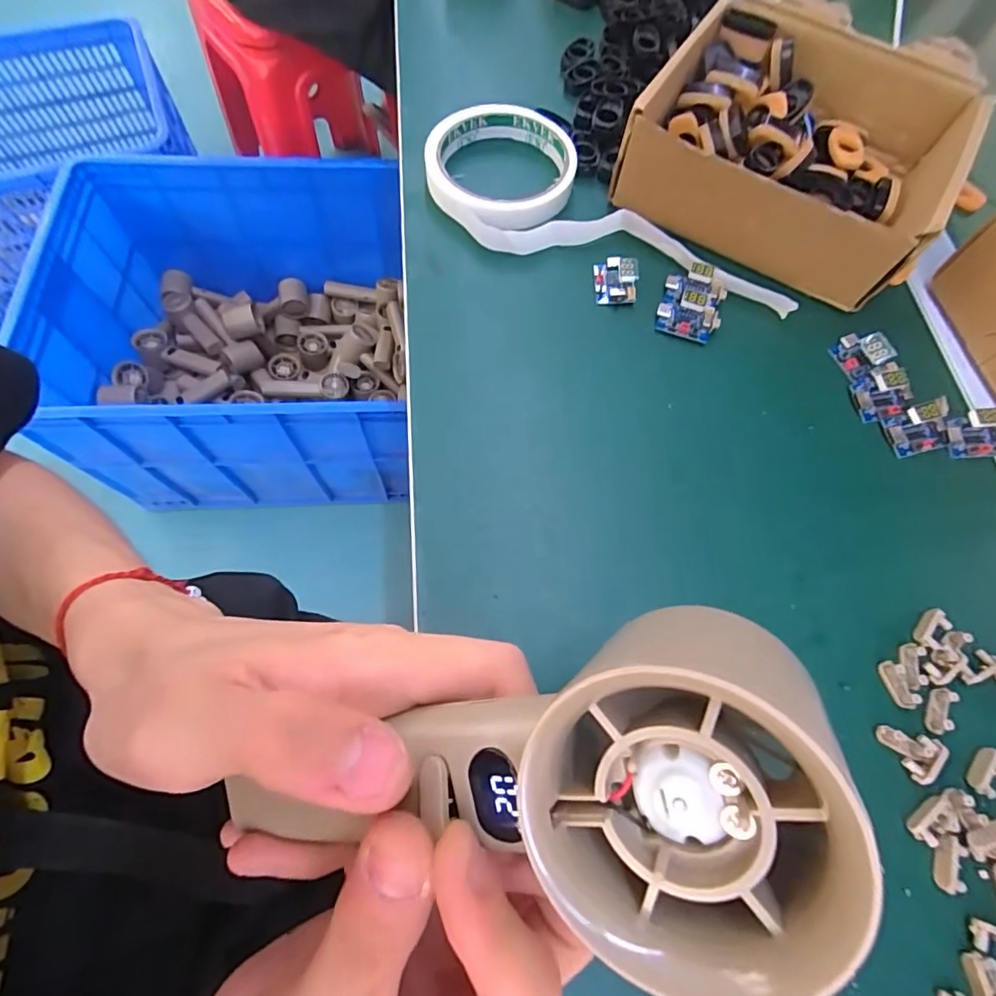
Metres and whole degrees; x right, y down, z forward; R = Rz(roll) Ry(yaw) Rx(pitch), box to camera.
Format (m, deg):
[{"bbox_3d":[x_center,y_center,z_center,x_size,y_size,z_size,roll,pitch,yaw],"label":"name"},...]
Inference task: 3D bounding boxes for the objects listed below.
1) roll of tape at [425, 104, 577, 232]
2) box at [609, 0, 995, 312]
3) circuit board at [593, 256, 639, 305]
[{"bbox_3d":[0.002,-0.202,0.322,0.088,0.019,0.095,1,68,-3],"label":"roll of tape"},{"bbox_3d":[0.180,-0.209,0.313,0.174,0.055,0.162,32,70,9],"label":"box"},{"bbox_3d":[0.067,-0.126,0.299,0.022,0.013,0.029,2,68,-3],"label":"circuit board"}]

